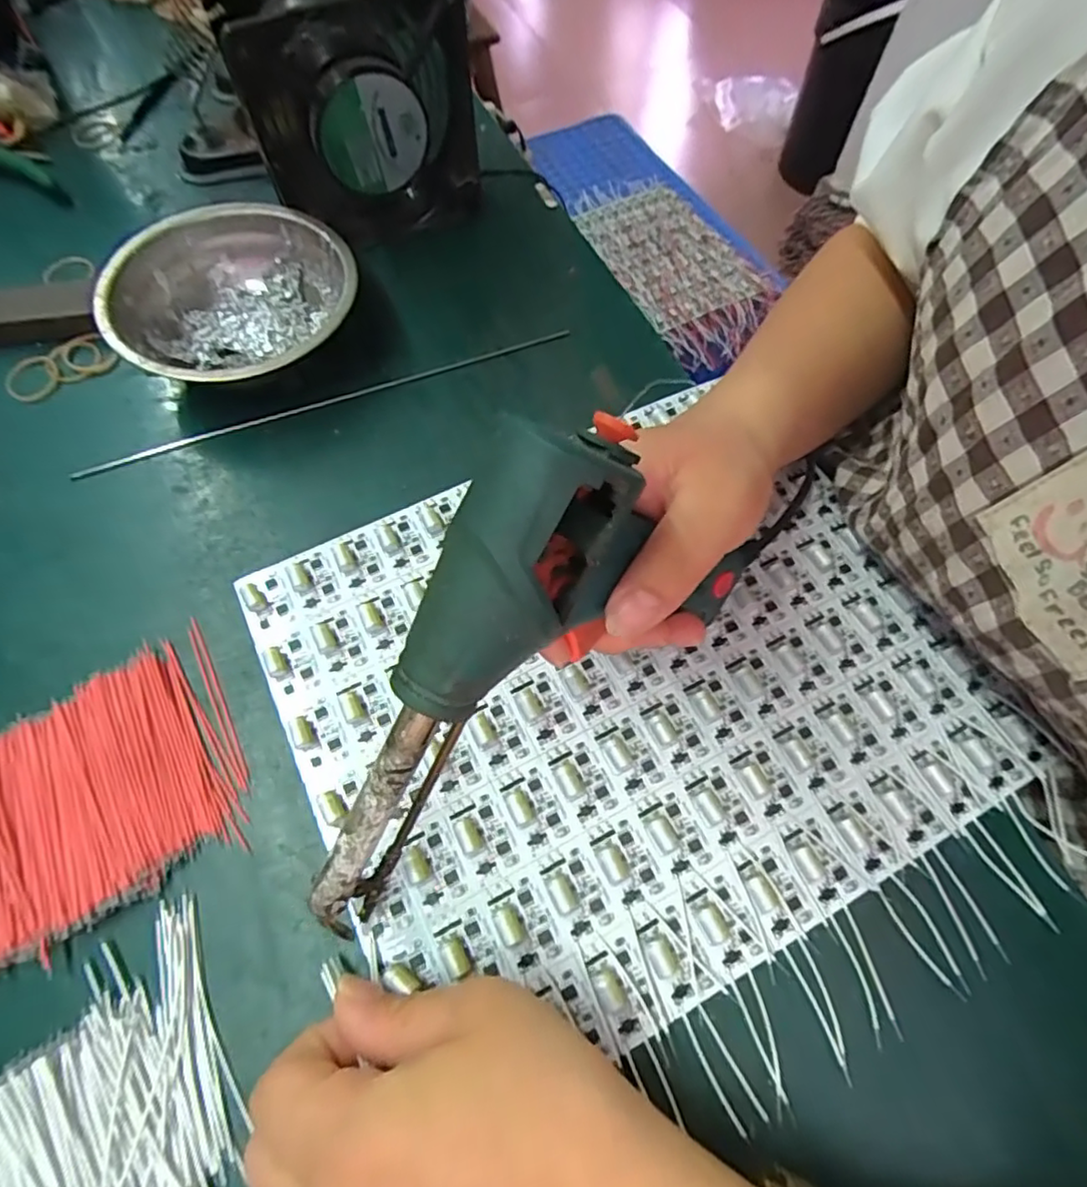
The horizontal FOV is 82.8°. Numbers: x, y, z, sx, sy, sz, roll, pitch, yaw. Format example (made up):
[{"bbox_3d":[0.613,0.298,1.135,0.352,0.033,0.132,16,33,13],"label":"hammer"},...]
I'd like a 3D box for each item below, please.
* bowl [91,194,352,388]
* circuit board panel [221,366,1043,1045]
[{"bbox_3d":[-0.162,-0.151,0.334,0.122,0.042,0.123,0,64,-1],"label":"bowl"},{"bbox_3d":[0.034,0.031,0.271,0.272,0.010,0.236,-25,67,-13],"label":"circuit board panel"}]

